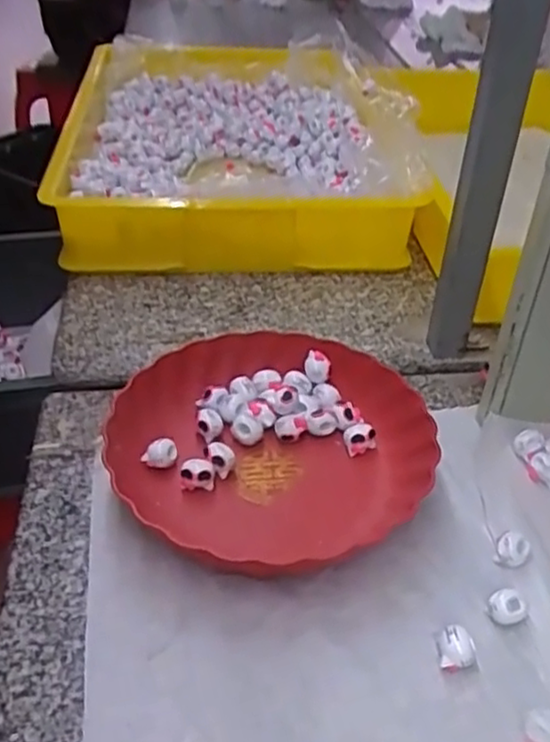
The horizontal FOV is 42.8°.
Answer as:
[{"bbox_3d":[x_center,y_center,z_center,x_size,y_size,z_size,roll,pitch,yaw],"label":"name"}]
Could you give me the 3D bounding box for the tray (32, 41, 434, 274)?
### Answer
[{"bbox_3d":[-0.068,-0.350,0.990,0.435,0.111,0.656,-2,38,-7],"label":"tray"}]

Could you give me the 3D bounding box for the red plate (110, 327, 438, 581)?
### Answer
[{"bbox_3d":[-0.007,0.054,0.547,0.229,0.047,0.224,2,38,-1],"label":"red plate"}]

